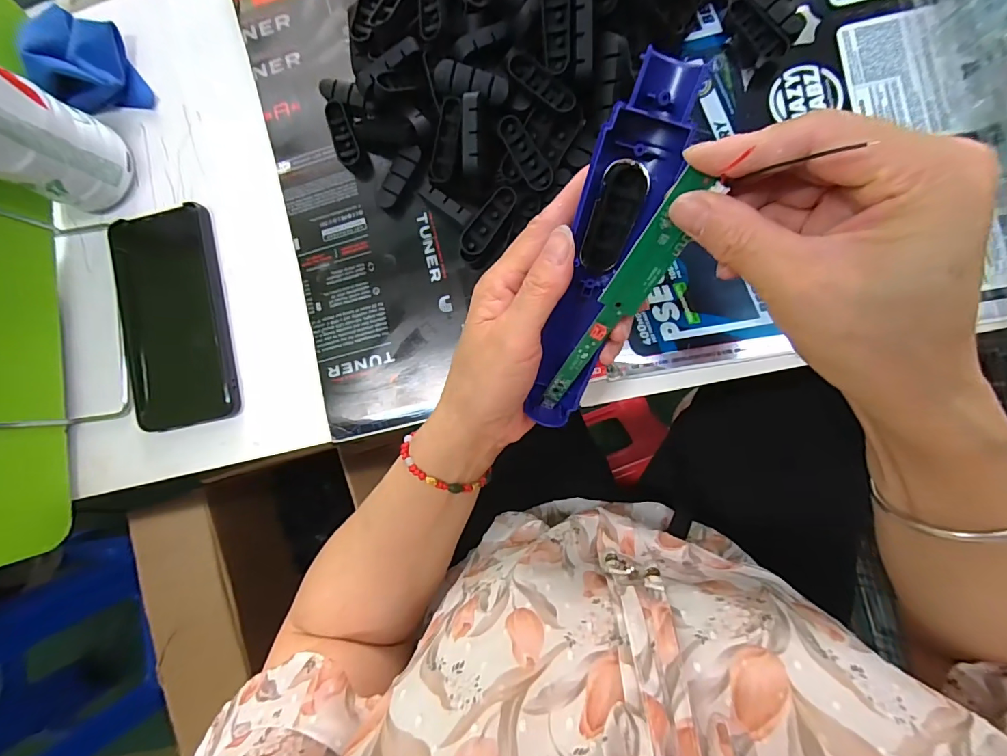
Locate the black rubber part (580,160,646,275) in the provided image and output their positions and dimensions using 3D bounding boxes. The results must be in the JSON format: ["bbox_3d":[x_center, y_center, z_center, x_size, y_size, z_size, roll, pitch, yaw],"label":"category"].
[{"bbox_3d":[0.053,-0.077,0.215,0.022,0.006,0.048,0,120,-20],"label":"black rubber part"}]

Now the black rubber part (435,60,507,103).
[{"bbox_3d":[-0.020,-0.182,0.273,0.047,0.008,0.015,16,91,6],"label":"black rubber part"}]

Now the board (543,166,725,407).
[{"bbox_3d":[0.053,-0.032,0.216,0.017,0.007,0.136,35,128,7],"label":"board"}]

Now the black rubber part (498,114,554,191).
[{"bbox_3d":[0.014,-0.142,0.282,0.016,0.006,0.048,-35,106,6],"label":"black rubber part"}]

